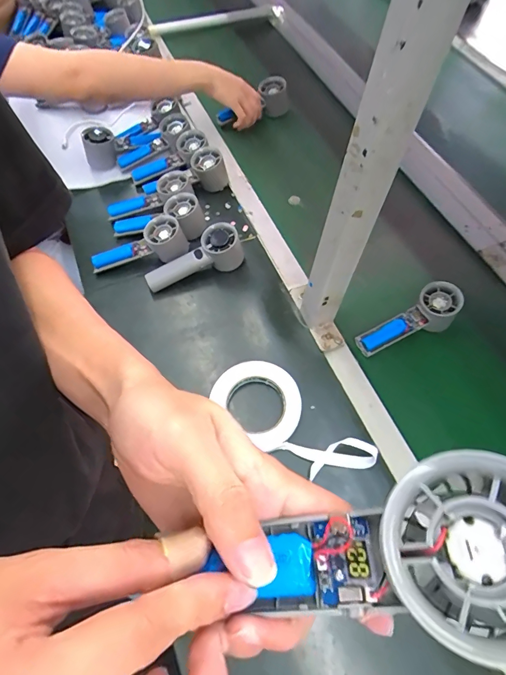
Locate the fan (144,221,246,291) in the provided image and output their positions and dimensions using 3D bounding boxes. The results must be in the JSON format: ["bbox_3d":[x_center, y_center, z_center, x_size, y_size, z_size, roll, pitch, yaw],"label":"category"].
[{"bbox_3d":[-0.093,-0.119,0.642,0.163,0.066,0.046,-28,63,3],"label":"fan"}]

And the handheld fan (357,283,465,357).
[{"bbox_3d":[0.229,-0.022,0.585,0.157,0.053,0.058,-30,64,2],"label":"handheld fan"}]

